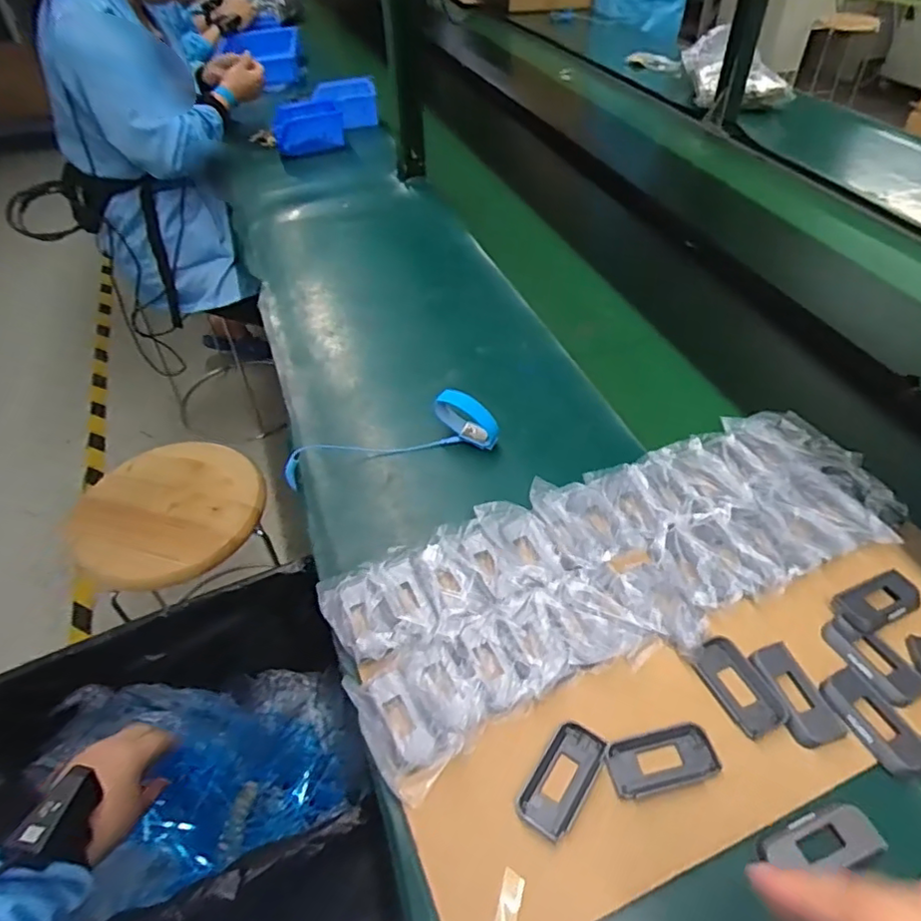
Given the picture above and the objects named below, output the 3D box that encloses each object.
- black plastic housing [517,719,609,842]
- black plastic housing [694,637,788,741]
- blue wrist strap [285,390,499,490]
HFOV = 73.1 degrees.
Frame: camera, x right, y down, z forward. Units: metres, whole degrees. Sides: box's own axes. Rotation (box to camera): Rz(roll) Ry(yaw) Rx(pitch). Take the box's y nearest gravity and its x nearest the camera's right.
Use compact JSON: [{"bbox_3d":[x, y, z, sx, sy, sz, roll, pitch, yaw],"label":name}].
[{"bbox_3d":[0.073,0.224,0.440,0.039,0.005,0.076,25,52,23],"label":"black plastic housing"},{"bbox_3d":[0.213,0.172,0.476,0.040,0.007,0.073,-20,49,-17],"label":"black plastic housing"},{"bbox_3d":[-0.077,-0.028,0.659,0.230,0.064,0.053,-11,47,-9],"label":"blue wrist strap"}]

